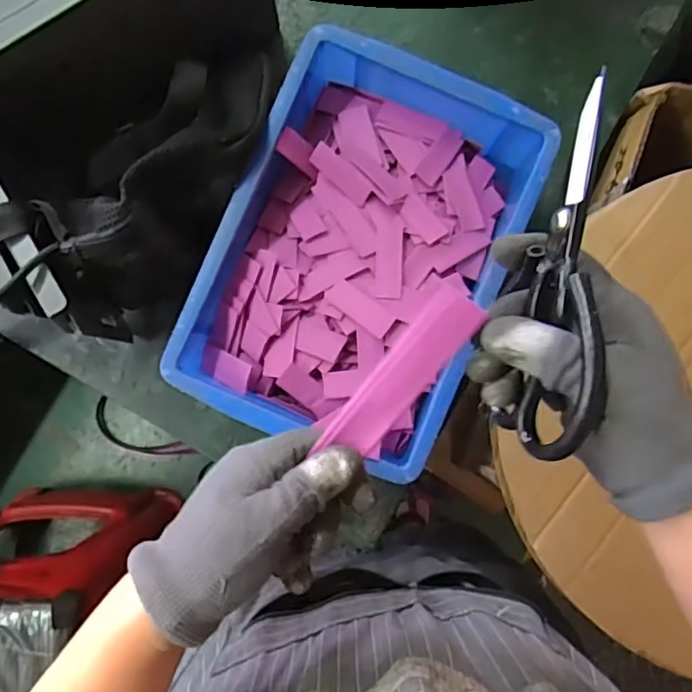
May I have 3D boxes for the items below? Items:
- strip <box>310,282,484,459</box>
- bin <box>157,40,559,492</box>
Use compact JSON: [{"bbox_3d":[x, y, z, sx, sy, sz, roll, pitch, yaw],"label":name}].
[{"bbox_3d":[0.027,0.016,0.305,0.027,0.006,0.101,39,105,2],"label":"strip"},{"bbox_3d":[0.017,-0.067,0.485,0.206,0.086,0.293,23,87,1],"label":"bin"}]

